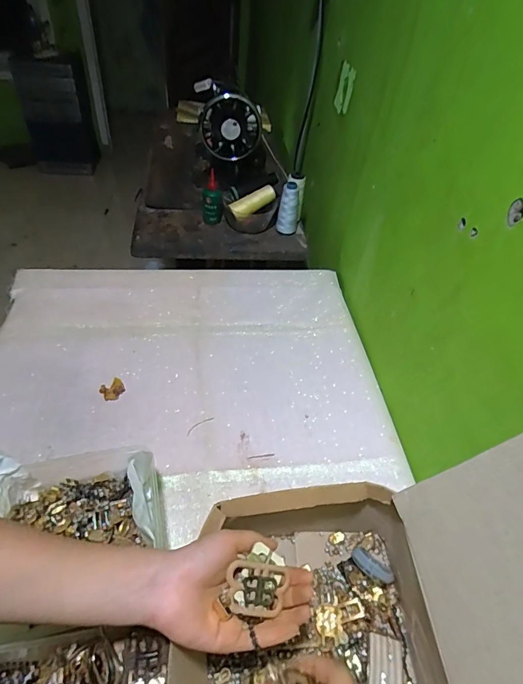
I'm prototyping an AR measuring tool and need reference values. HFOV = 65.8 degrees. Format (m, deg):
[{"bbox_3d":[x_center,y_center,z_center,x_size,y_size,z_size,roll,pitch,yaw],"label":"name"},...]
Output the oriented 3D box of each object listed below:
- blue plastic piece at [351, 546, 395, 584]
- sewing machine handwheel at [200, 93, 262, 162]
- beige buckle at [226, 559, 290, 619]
[{"bbox_3d":[0.125,0.251,0.454,0.048,0.009,0.022,33,52,24],"label":"blue plastic piece"},{"bbox_3d":[-0.070,-0.490,0.928,0.132,0.131,0.042,3,47,-4],"label":"sewing machine handwheel"},{"bbox_3d":[-0.005,0.205,0.335,0.048,0.008,0.038,19,69,-14],"label":"beige buckle"}]

